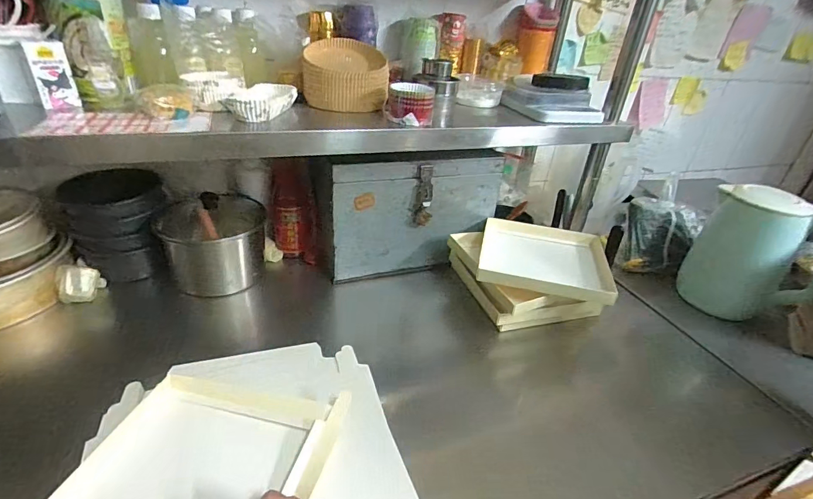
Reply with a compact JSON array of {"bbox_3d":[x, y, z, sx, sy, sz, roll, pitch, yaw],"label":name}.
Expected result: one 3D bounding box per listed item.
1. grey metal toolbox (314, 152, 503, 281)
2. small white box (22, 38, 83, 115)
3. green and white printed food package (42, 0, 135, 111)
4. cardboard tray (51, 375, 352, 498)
[{"bbox_3d":[-0.005,-0.097,0.867,0.350,0.253,0.157,-6,34,-19],"label":"grey metal toolbox"},{"bbox_3d":[-0.511,-0.248,0.603,0.043,0.096,0.025,-16,38,-31],"label":"small white box"},{"bbox_3d":[-0.478,-0.318,0.625,0.091,0.182,0.070,-3,33,-15],"label":"green and white printed food package"},{"bbox_3d":[-0.224,0.250,0.460,0.236,0.032,0.245,13,32,11],"label":"cardboard tray"}]

